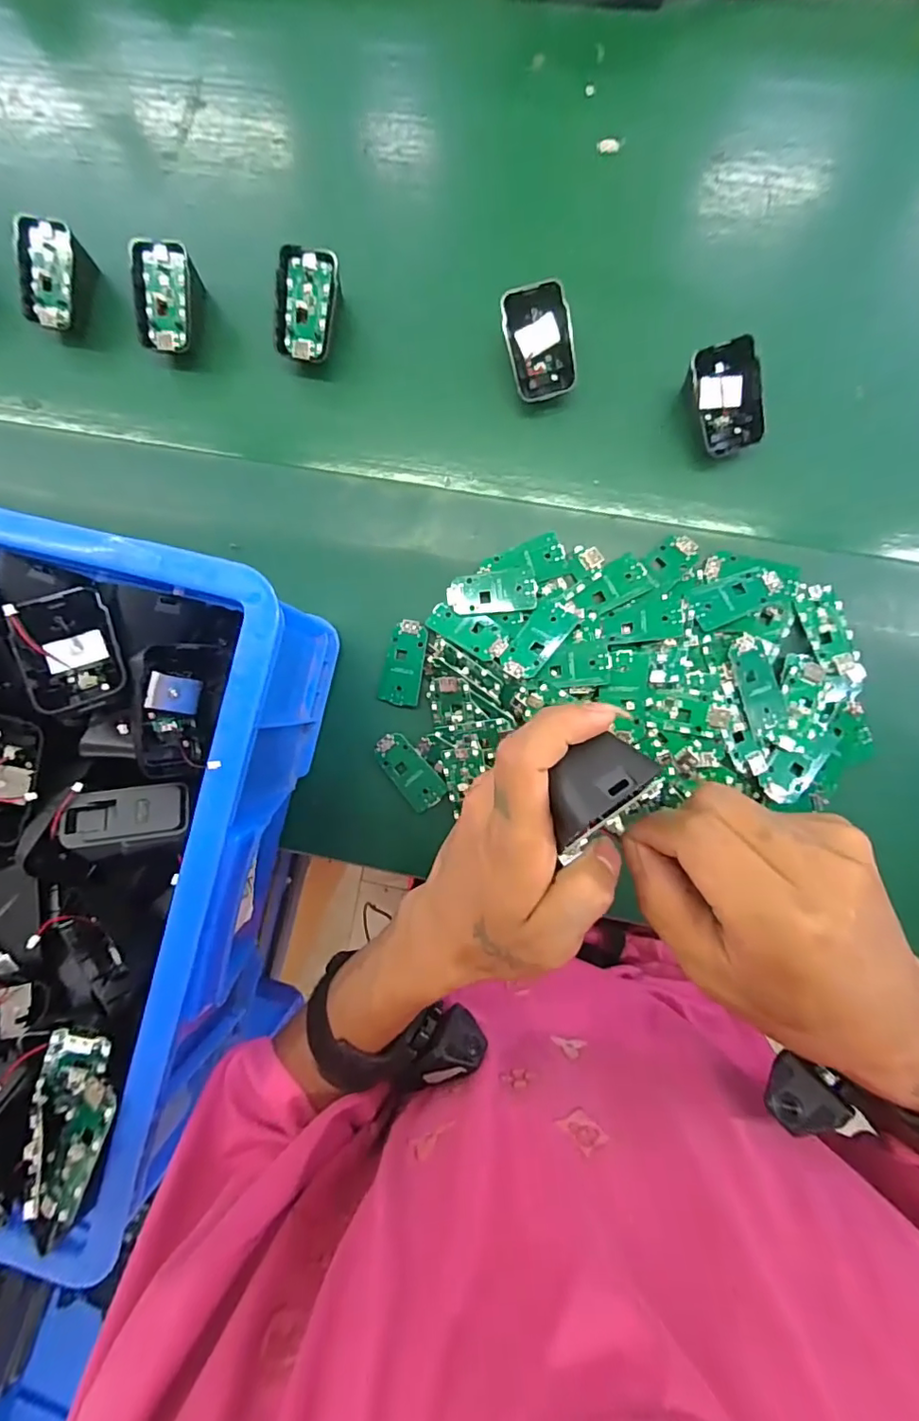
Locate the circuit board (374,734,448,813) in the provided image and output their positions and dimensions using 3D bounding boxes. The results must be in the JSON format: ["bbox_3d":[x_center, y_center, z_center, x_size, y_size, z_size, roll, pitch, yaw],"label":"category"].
[{"bbox_3d":[-0.038,0.046,0.416,0.031,0.004,0.063,-38,87,3],"label":"circuit board"}]

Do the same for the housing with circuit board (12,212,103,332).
[{"bbox_3d":[-0.311,-0.330,0.419,0.046,0.039,0.068,18,91,4],"label":"housing with circuit board"}]

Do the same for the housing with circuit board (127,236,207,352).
[{"bbox_3d":[-0.220,-0.306,0.412,0.044,0.041,0.066,11,91,4],"label":"housing with circuit board"}]

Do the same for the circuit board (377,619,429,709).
[{"bbox_3d":[-0.041,-0.035,0.411,0.031,0.008,0.063,13,91,4],"label":"circuit board"}]

